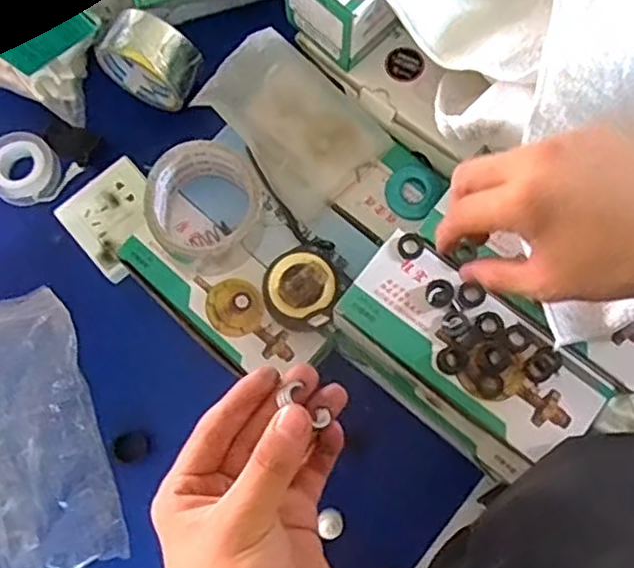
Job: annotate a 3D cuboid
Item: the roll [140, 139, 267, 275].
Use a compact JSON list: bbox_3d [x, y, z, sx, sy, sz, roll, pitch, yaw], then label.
[{"bbox_3d":[-0.087,-0.059,0.529,0.086,0.053,0.090,0,76,1],"label":"roll"}]

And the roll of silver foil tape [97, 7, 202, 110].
[{"bbox_3d":[-0.155,-0.207,0.626,0.095,0.080,0.050,27,78,8],"label":"roll of silver foil tape"}]

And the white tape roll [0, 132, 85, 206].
[{"bbox_3d":[-0.278,-0.109,0.641,0.073,0.023,0.068,0,76,1],"label":"white tape roll"}]

